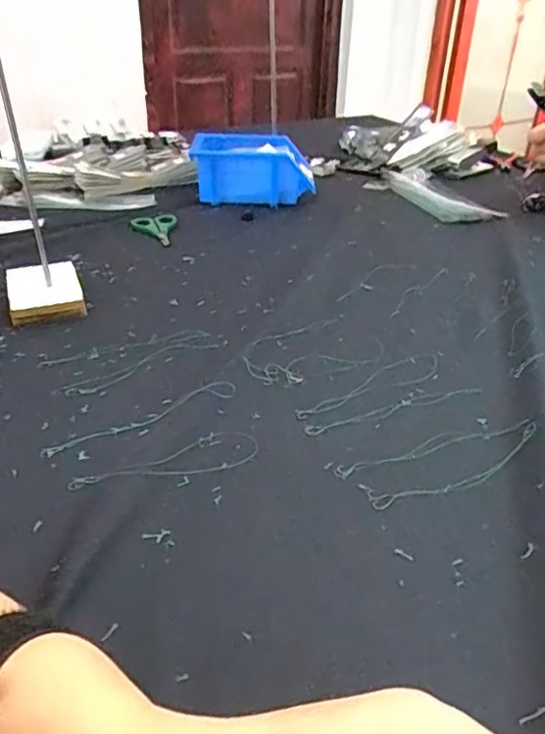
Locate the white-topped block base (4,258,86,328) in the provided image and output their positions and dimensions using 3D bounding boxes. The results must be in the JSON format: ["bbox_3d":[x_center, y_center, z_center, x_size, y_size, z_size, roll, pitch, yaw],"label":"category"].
[{"bbox_3d":[-0.236,-0.078,0.608,0.070,0.017,0.114,-11,35,-21],"label":"white-topped block base"}]

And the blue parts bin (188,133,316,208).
[{"bbox_3d":[-0.028,-0.303,0.906,0.173,0.079,0.129,3,33,0],"label":"blue parts bin"}]

